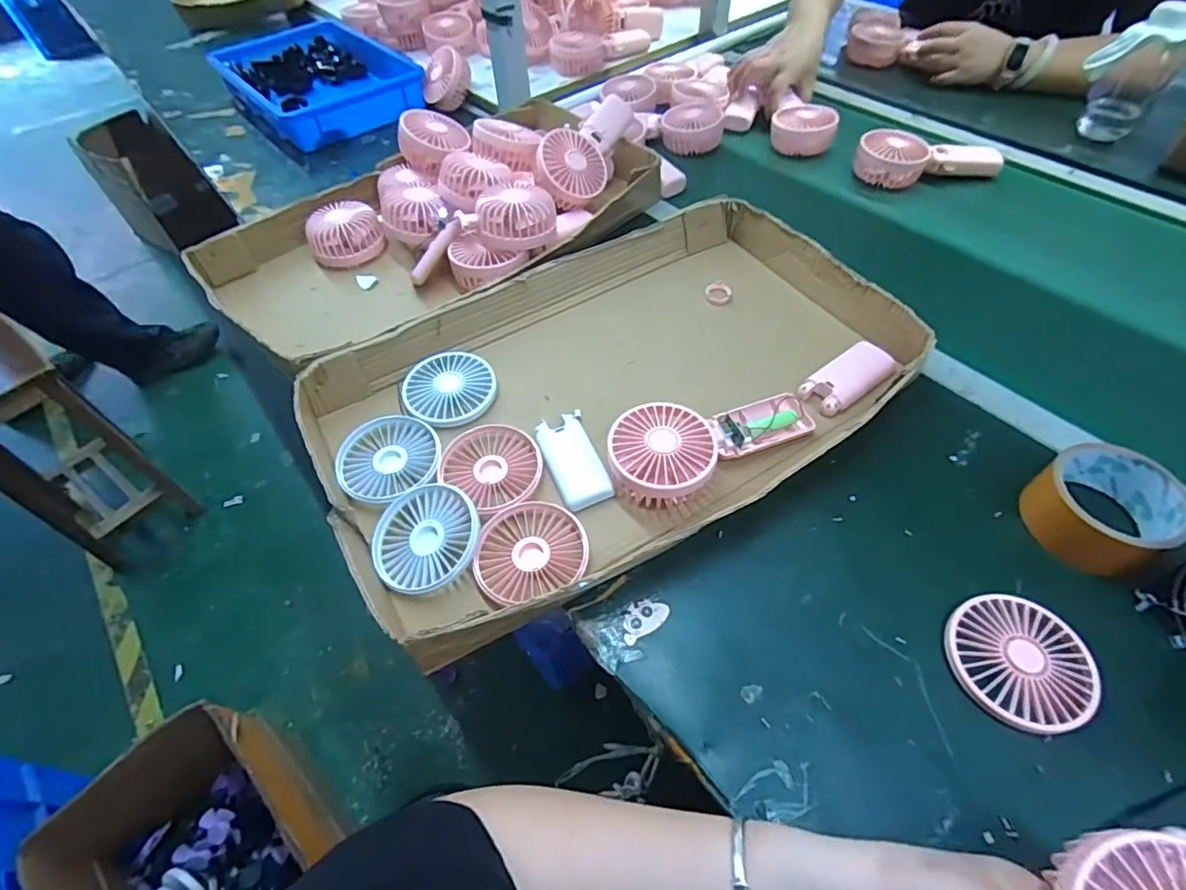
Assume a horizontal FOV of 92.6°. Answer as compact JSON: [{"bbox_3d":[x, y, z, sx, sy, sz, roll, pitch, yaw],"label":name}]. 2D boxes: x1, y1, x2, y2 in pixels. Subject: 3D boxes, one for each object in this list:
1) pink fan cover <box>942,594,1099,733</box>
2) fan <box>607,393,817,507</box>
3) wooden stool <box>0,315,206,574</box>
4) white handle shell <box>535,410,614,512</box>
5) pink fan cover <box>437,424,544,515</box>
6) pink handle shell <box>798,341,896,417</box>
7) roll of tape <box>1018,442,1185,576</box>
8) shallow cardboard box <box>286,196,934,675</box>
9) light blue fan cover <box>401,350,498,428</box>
[{"bbox_3d":[0.289,0.146,0.385,0.087,0.014,0.087,-13,54,-7],"label":"pink fan cover"},{"bbox_3d":[0.100,-0.010,0.485,0.185,0.041,0.084,-25,56,-15],"label":"fan"},{"bbox_3d":[-1.112,-0.007,1.154,0.309,0.476,0.210,30,60,23],"label":"wooden stool"},{"bbox_3d":[-0.018,0.011,0.494,0.043,0.010,0.092,-19,55,-11],"label":"white handle shell"},{"bbox_3d":[-0.087,0.017,0.495,0.091,0.010,0.079,31,61,23],"label":"pink fan cover"},{"bbox_3d":[0.237,-0.062,0.526,0.091,0.015,0.046,-34,59,-20],"label":"pink handle shell"},{"bbox_3d":[0.387,0.047,0.430,0.084,0.046,0.086,-1,53,2],"label":"roll of tape"},{"bbox_3d":[0.020,-0.057,0.525,0.521,0.058,0.329,-30,57,-18],"label":"shallow cardboard box"},{"bbox_3d":[-0.138,-0.057,0.545,0.083,0.010,0.092,-39,61,-23],"label":"light blue fan cover"}]

